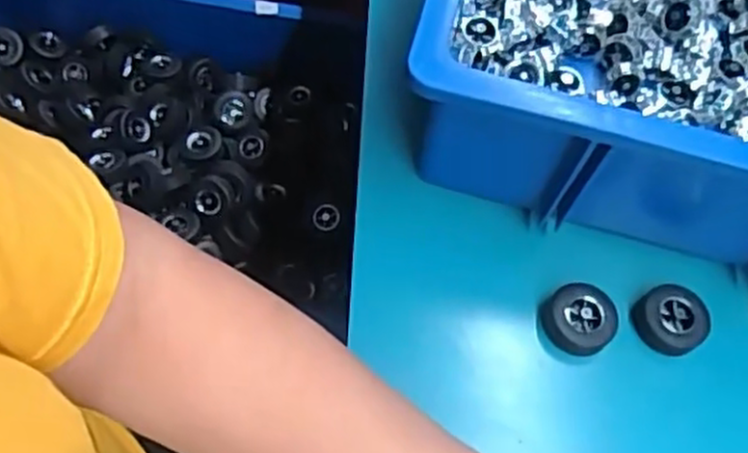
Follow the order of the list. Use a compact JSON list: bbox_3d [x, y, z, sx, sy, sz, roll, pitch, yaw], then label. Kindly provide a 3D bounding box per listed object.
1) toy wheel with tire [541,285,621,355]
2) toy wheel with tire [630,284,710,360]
[{"bbox_3d":[0.109,0.050,0.411,0.036,0.017,0.033,2,61,-3],"label":"toy wheel with tire"},{"bbox_3d":[0.160,0.051,0.420,0.035,0.018,0.037,2,61,-3],"label":"toy wheel with tire"}]

